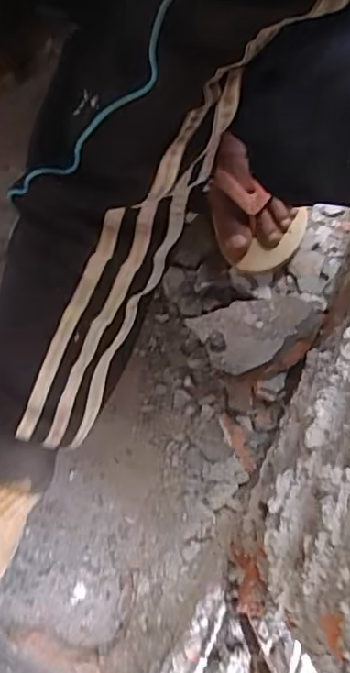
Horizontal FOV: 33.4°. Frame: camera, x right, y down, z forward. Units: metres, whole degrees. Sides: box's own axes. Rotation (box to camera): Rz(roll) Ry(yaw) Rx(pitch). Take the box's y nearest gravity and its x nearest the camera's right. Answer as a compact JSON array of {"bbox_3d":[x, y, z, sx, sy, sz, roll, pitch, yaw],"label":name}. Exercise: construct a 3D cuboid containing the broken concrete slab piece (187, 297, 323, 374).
[{"bbox_3d":[0.084,-0.006,0.573,0.124,0.022,0.066,-17,79,-2],"label":"broken concrete slab piece"}]

